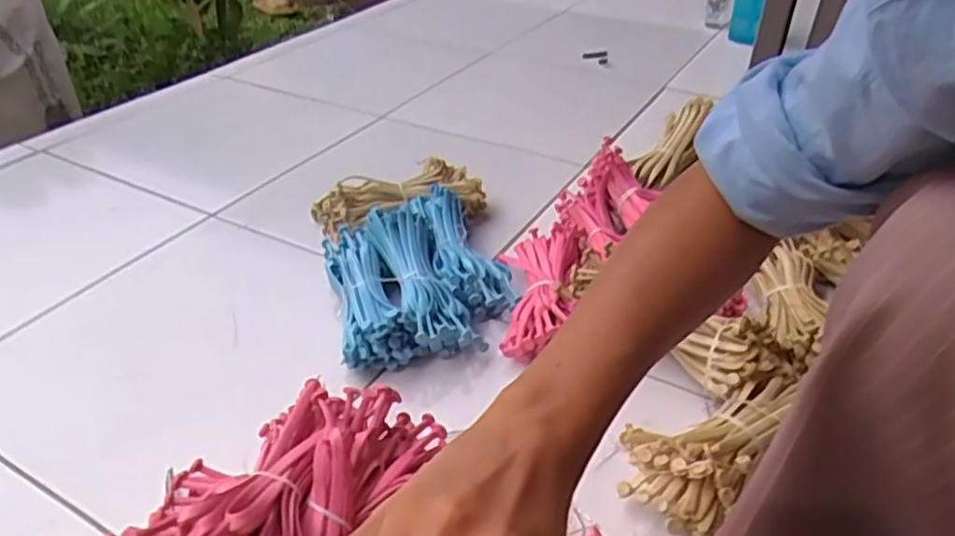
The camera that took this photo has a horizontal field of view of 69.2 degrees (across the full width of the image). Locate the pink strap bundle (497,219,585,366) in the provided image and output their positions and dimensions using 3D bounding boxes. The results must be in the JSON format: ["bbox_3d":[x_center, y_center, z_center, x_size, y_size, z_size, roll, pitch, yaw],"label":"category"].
[{"bbox_3d":[0.076,0.030,0.794,0.094,0.055,0.202,-15,33,18],"label":"pink strap bundle"}]

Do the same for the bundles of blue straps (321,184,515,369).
[{"bbox_3d":[-0.070,-0.006,0.809,0.202,0.067,0.260,-9,37,-13],"label":"bundles of blue straps"}]

